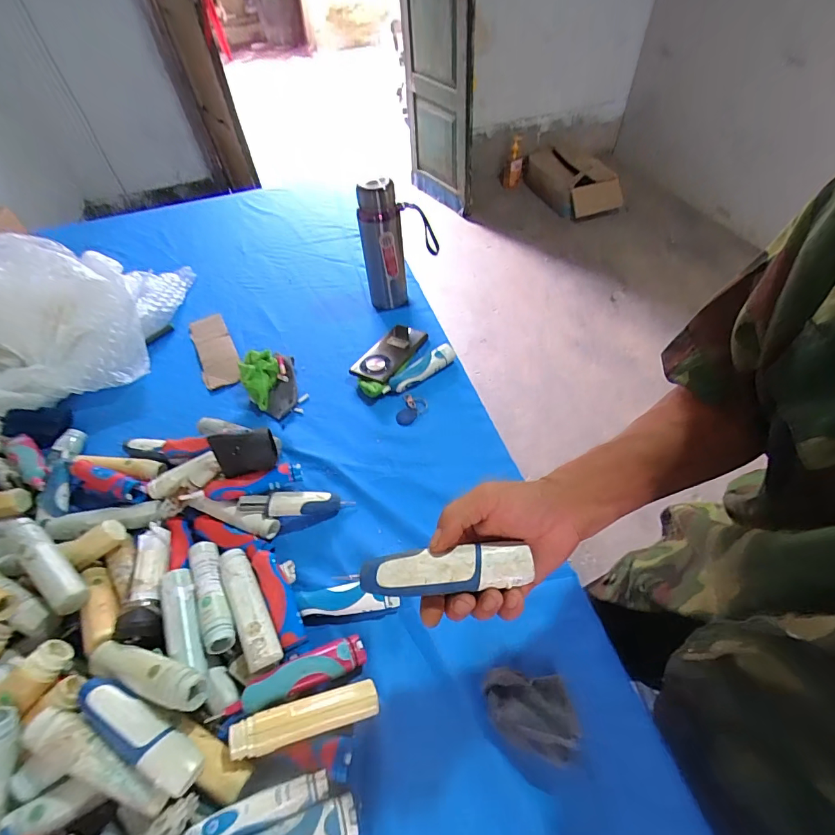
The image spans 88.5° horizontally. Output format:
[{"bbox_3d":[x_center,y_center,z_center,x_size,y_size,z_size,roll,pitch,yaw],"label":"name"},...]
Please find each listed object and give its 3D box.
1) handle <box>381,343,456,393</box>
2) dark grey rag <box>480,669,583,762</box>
[{"bbox_3d":[0.004,-0.088,0.757,0.153,0.025,0.037,-32,57,-22],"label":"handle"},{"bbox_3d":[0.114,0.303,0.440,0.093,0.036,0.076,3,51,4],"label":"dark grey rag"}]

